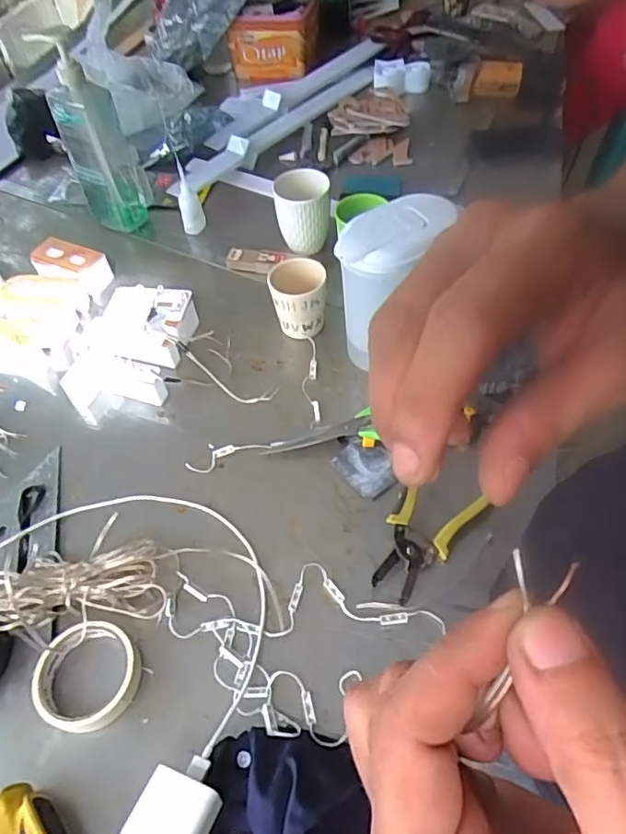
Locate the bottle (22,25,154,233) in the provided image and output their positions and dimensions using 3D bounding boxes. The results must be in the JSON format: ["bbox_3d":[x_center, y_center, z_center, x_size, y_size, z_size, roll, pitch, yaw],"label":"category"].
[{"bbox_3d":[-0.312,-0.402,0.849,0.089,0.250,0.082,-27,57,-16],"label":"bottle"}]

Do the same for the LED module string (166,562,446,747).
[{"bbox_3d":[-0.023,0.202,0.531,0.233,0.013,0.146,20,58,17],"label":"LED module string"}]

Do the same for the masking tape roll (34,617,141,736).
[{"bbox_3d":[-0.199,0.231,0.518,0.089,0.023,0.087,-2,54,2],"label":"masking tape roll"}]

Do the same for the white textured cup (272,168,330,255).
[{"bbox_3d":[-0.015,-0.294,0.822,0.075,0.087,0.074,-2,55,2],"label":"white textured cup"}]

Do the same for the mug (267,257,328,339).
[{"bbox_3d":[-0.019,-0.148,0.745,0.072,0.087,0.064,-2,55,2],"label":"mug"}]

